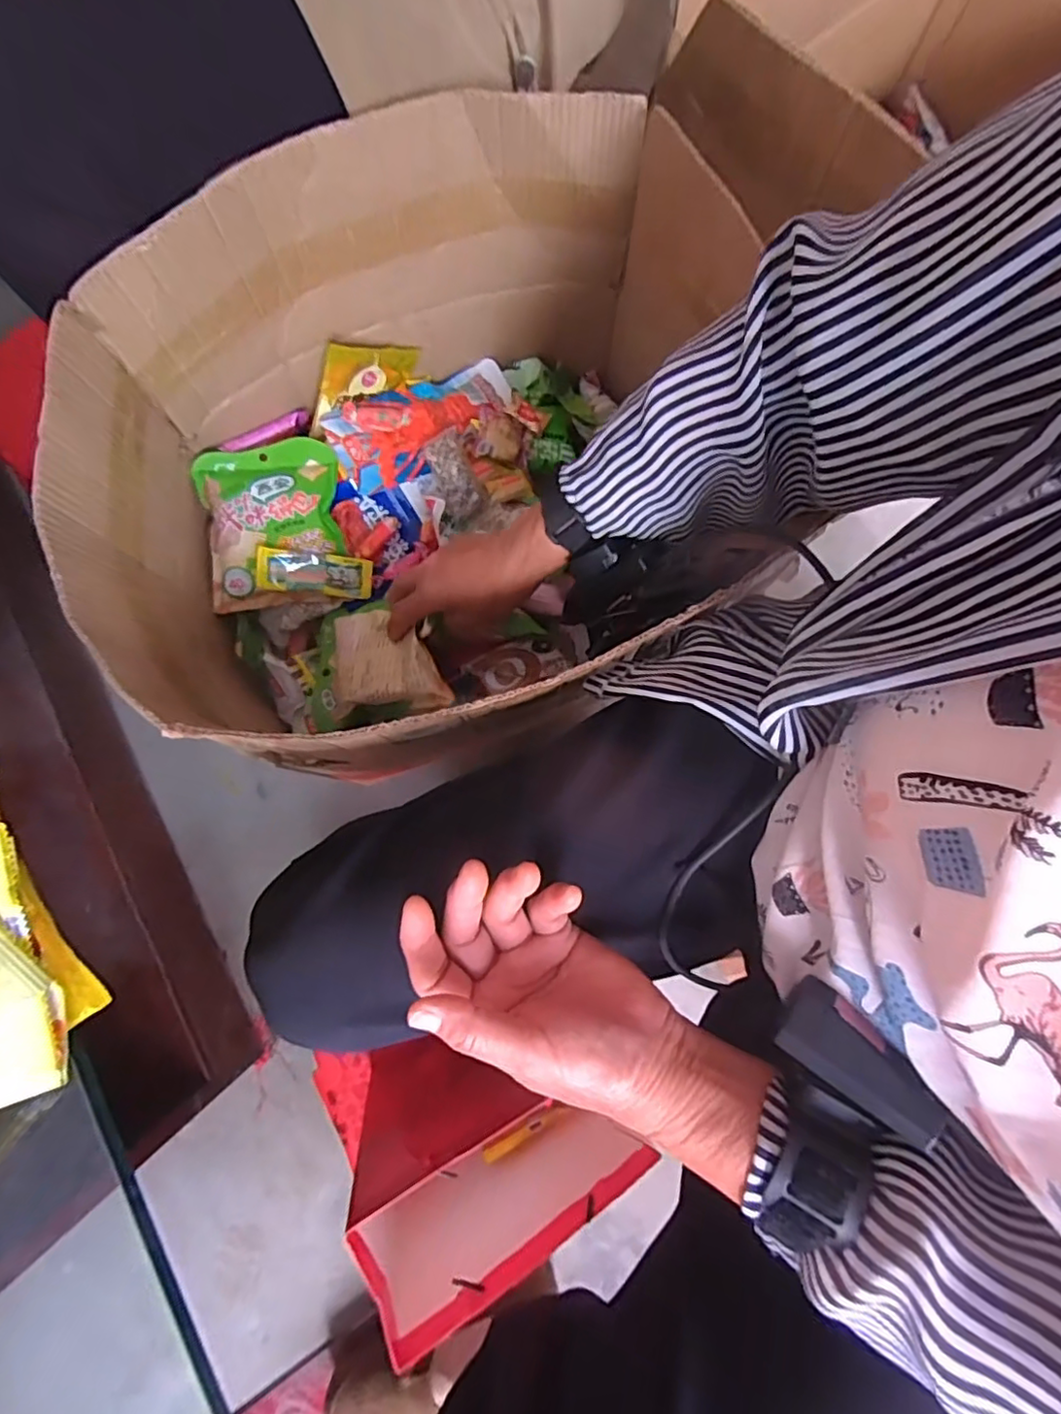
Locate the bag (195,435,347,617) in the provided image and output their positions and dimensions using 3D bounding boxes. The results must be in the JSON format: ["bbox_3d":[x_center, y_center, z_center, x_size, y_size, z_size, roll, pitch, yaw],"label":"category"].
[{"bbox_3d":[-0.239,-0.170,0.578,0.119,0.043,0.141,-8,80,-3],"label":"bag"}]

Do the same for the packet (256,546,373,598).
[{"bbox_3d":[-0.198,-0.123,0.574,0.100,0.010,0.037,3,101,-19],"label":"packet"}]

